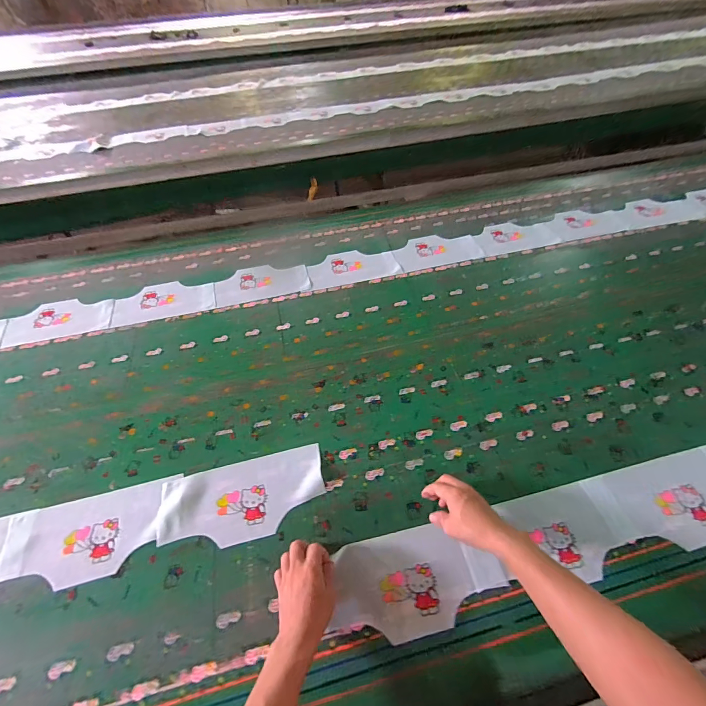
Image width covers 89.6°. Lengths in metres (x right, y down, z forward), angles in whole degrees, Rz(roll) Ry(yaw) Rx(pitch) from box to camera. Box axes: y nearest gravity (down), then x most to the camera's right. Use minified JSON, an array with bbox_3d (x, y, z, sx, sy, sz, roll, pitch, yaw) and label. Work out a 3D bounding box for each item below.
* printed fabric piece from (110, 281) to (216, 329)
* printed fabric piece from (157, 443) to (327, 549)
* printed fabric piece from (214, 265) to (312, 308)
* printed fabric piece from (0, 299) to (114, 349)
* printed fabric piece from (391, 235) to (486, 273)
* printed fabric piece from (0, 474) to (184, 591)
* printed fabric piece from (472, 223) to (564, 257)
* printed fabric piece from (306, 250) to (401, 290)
[{"bbox_3d":[-0.500,-0.141,0.946,0.260,0.008,0.134,-12,54,-6],"label":"printed fabric piece"},{"bbox_3d":[-0.192,0.257,0.627,0.283,0.010,0.133,-13,54,-7],"label":"printed fabric piece"},{"bbox_3d":[-0.250,-0.196,0.977,0.252,0.005,0.138,-13,54,-7],"label":"printed fabric piece"},{"bbox_3d":[-0.747,-0.087,0.912,0.247,0.006,0.135,-13,53,-12],"label":"printed fabric piece"},{"bbox_3d":[0.246,-0.301,1.042,0.249,0.005,0.134,-12,54,-6],"label":"printed fabric piece"},{"bbox_3d":[-0.448,0.308,0.597,0.260,0.010,0.138,-13,54,-7],"label":"printed fabric piece"},{"bbox_3d":[0.490,-0.350,1.070,0.240,0.010,0.130,-10,55,-2],"label":"printed fabric piece"},{"bbox_3d":[0.000,-0.245,1.008,0.252,0.006,0.131,-11,54,-6],"label":"printed fabric piece"}]

